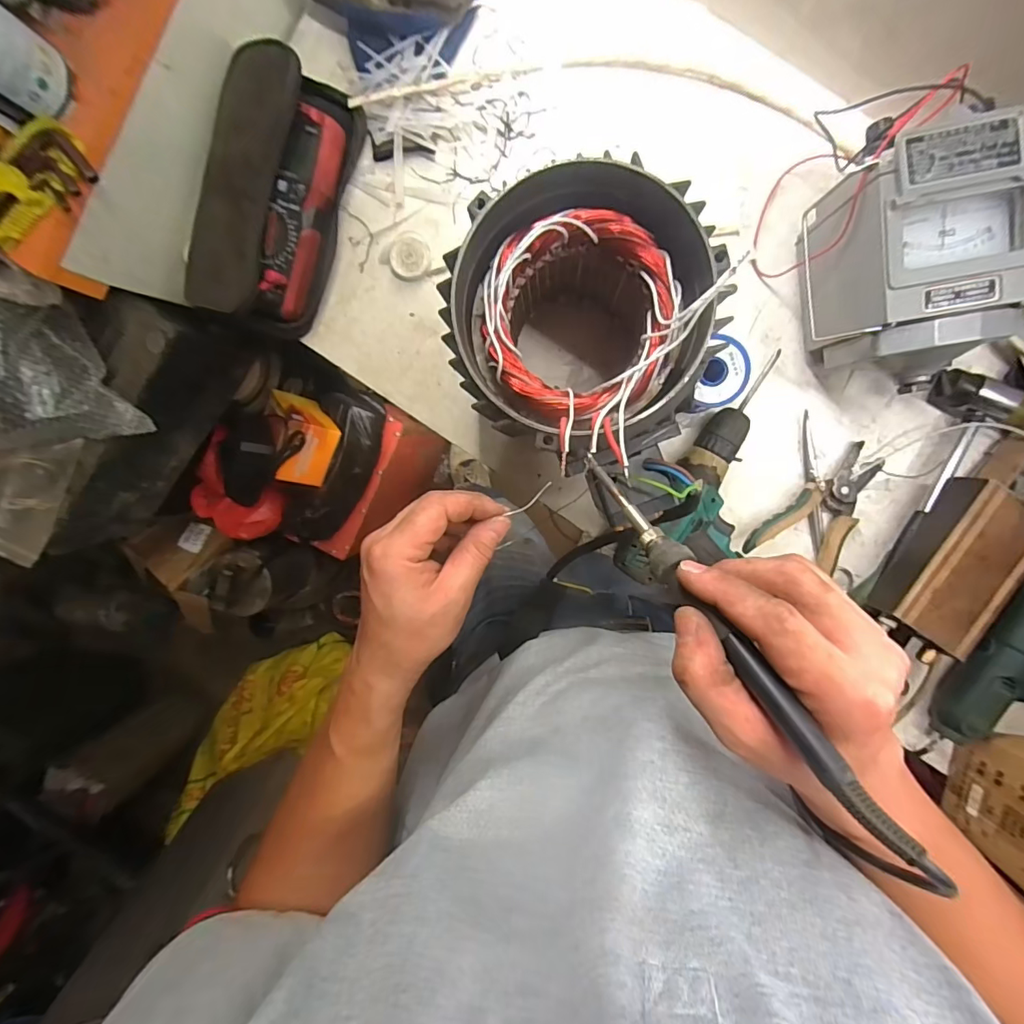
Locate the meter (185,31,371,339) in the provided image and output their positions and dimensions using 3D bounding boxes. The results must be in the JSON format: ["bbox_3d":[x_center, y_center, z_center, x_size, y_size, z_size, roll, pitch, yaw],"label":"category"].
[{"bbox_3d":[-0.239,-0.300,0.469,0.128,0.077,0.231,20,99,3],"label":"meter"}]

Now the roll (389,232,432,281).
[{"bbox_3d":[-0.104,-0.260,0.493,0.041,0.009,0.044,1,97,6],"label":"roll"}]

